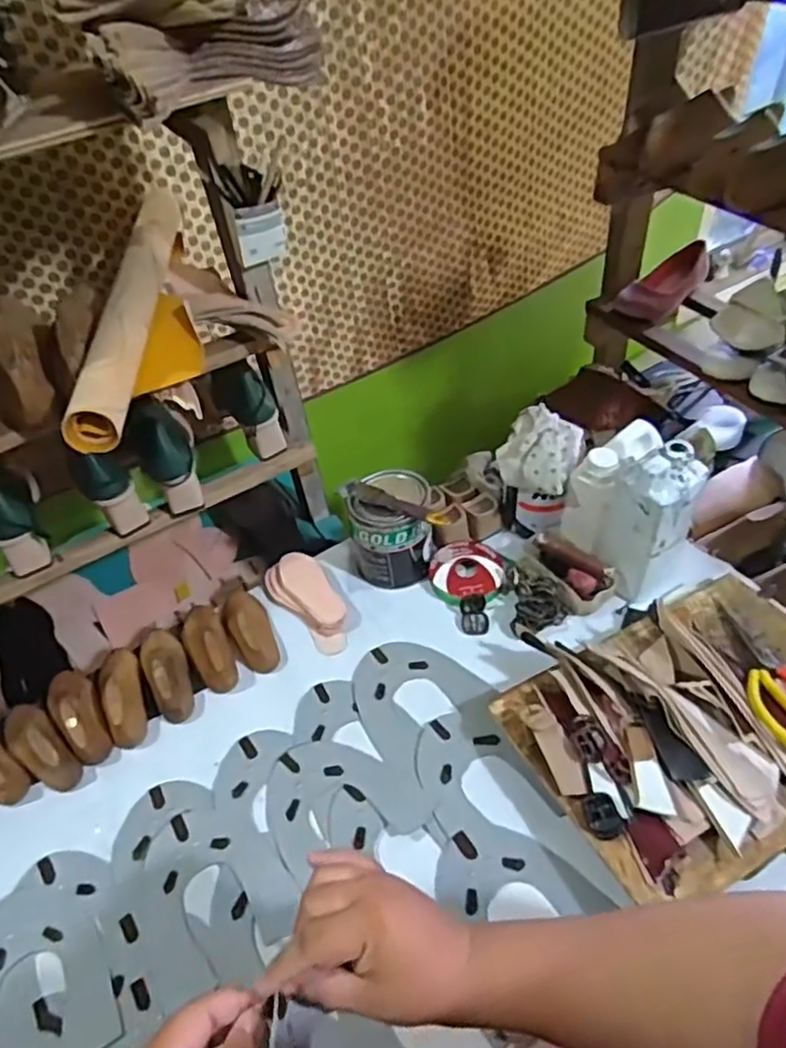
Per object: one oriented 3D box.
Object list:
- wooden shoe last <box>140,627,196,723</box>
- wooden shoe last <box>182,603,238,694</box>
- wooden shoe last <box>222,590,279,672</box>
[{"bbox_3d":[-0.278,0.178,0.810,0.051,0.052,0.140,-26,50,-17],"label":"wooden shoe last"},{"bbox_3d":[-0.236,0.149,0.833,0.053,0.052,0.140,-24,49,-16],"label":"wooden shoe last"},{"bbox_3d":[-0.185,0.128,0.846,0.051,0.040,0.129,-24,49,-16],"label":"wooden shoe last"}]

